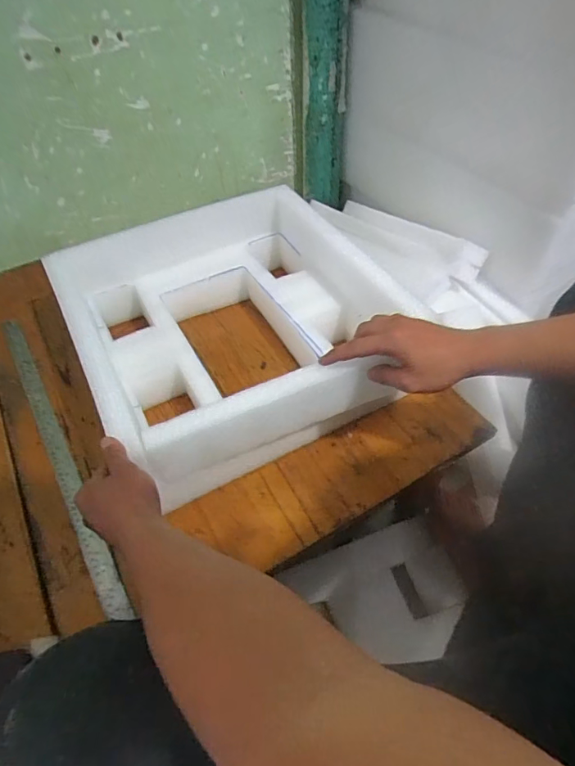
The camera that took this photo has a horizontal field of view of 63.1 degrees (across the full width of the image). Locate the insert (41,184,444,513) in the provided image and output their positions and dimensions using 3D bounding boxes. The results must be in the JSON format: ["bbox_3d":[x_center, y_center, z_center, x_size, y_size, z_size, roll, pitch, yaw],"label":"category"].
[{"bbox_3d":[-0.081,-0.090,0.682,0.394,0.150,0.421,-24,57,-12],"label":"insert"}]

